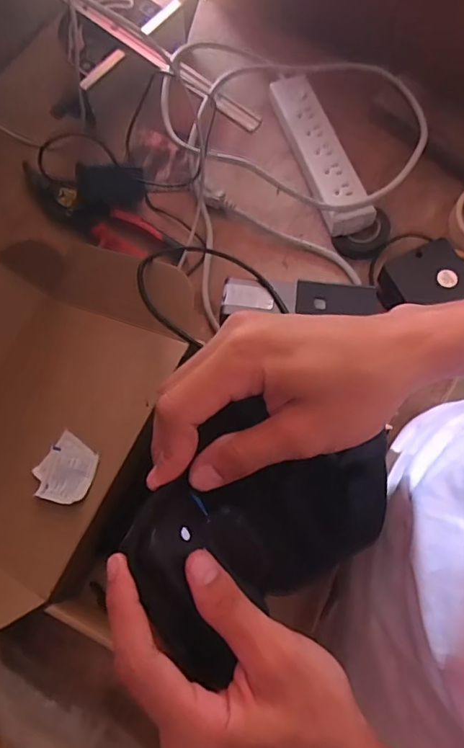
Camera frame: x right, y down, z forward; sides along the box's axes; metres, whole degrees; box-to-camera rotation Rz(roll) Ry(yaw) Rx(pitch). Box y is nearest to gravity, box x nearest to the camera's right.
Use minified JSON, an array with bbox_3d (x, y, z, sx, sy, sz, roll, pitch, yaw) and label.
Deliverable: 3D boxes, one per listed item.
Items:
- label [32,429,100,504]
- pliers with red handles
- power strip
[{"bbox_3d":[-0.151,0.089,0.458,0.062,0.004,0.058,27,69,30],"label":"label"},{"bbox_3d":[-0.164,-0.185,0.596,0.224,0.018,0.051,27,74,10],"label":"pliers with red handles"},{"bbox_3d":[0.102,-0.268,0.599,0.054,0.044,0.240,-17,72,-4],"label":"power strip"}]

